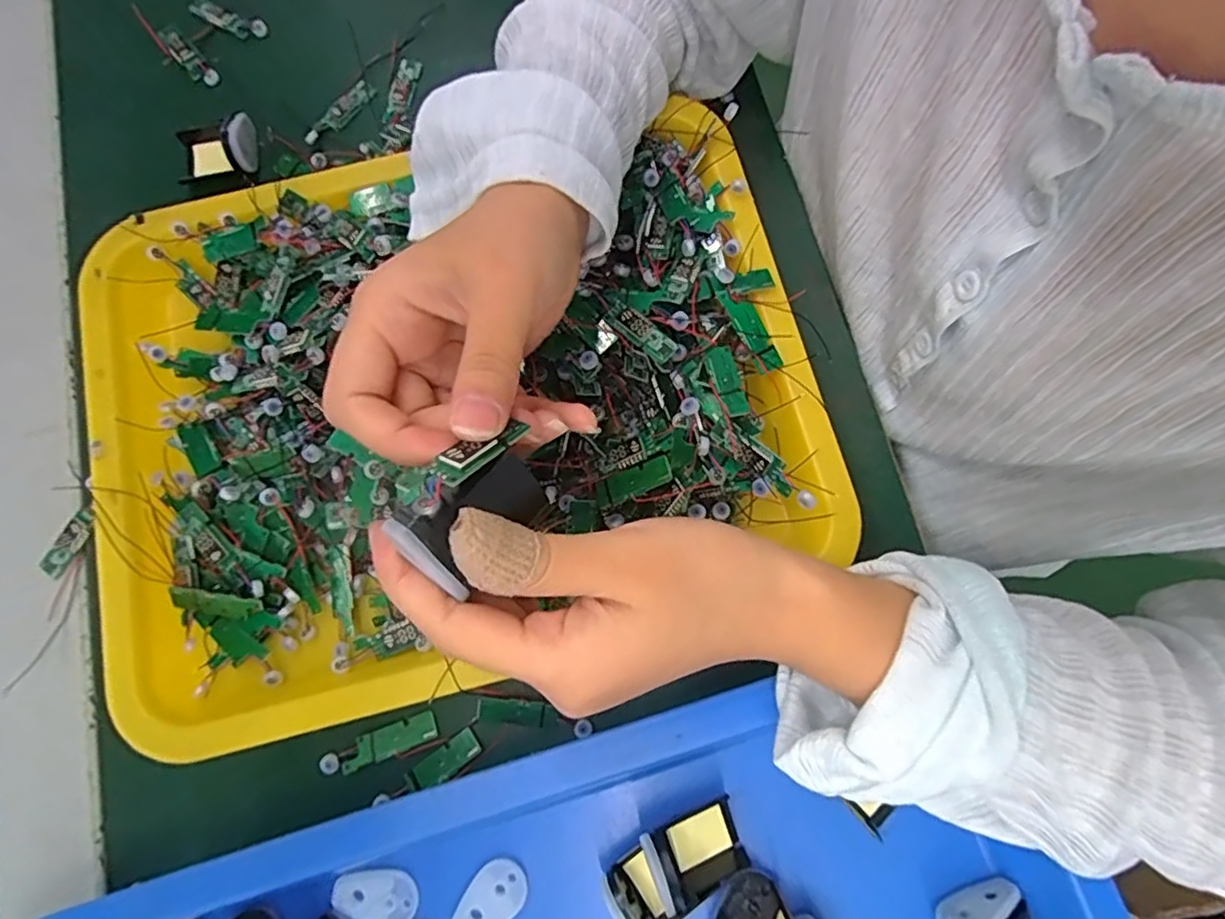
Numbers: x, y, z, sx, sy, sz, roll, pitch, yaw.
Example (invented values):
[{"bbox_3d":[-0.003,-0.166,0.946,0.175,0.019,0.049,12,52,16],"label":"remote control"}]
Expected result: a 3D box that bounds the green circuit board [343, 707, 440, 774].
[{"bbox_3d":[-0.101,0.127,0.284,0.043,0.004,0.013,-21,77,-4],"label":"green circuit board"}]

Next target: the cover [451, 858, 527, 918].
[{"bbox_3d":[-0.053,0.185,0.264,0.036,0.004,0.022,-37,79,-8],"label":"cover"}]

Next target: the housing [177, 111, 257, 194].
[{"bbox_3d":[-0.218,-0.172,0.348,0.045,0.017,0.045,-9,76,-1],"label":"housing"}]

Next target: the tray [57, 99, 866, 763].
[{"bbox_3d":[-0.084,-0.034,0.296,0.345,0.046,0.259,-18,77,-3],"label":"tray"}]

